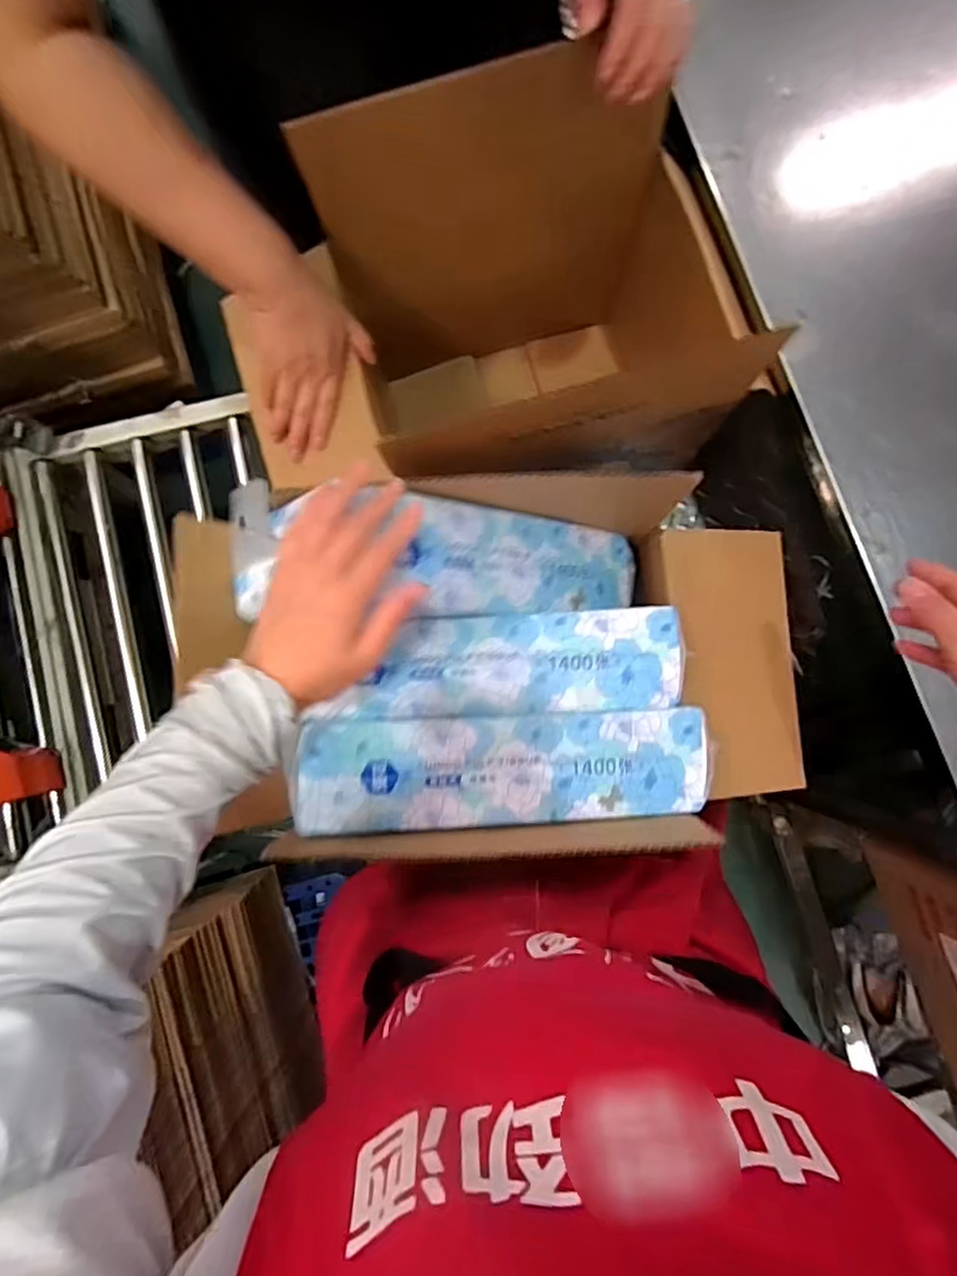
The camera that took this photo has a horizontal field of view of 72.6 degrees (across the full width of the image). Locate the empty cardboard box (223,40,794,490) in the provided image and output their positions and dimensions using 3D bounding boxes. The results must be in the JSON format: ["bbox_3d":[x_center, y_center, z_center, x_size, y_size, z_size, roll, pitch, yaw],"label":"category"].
[{"bbox_3d":[0.055,-0.309,0.748,0.392,0.423,0.310,-6,85,3],"label":"empty cardboard box"}]

